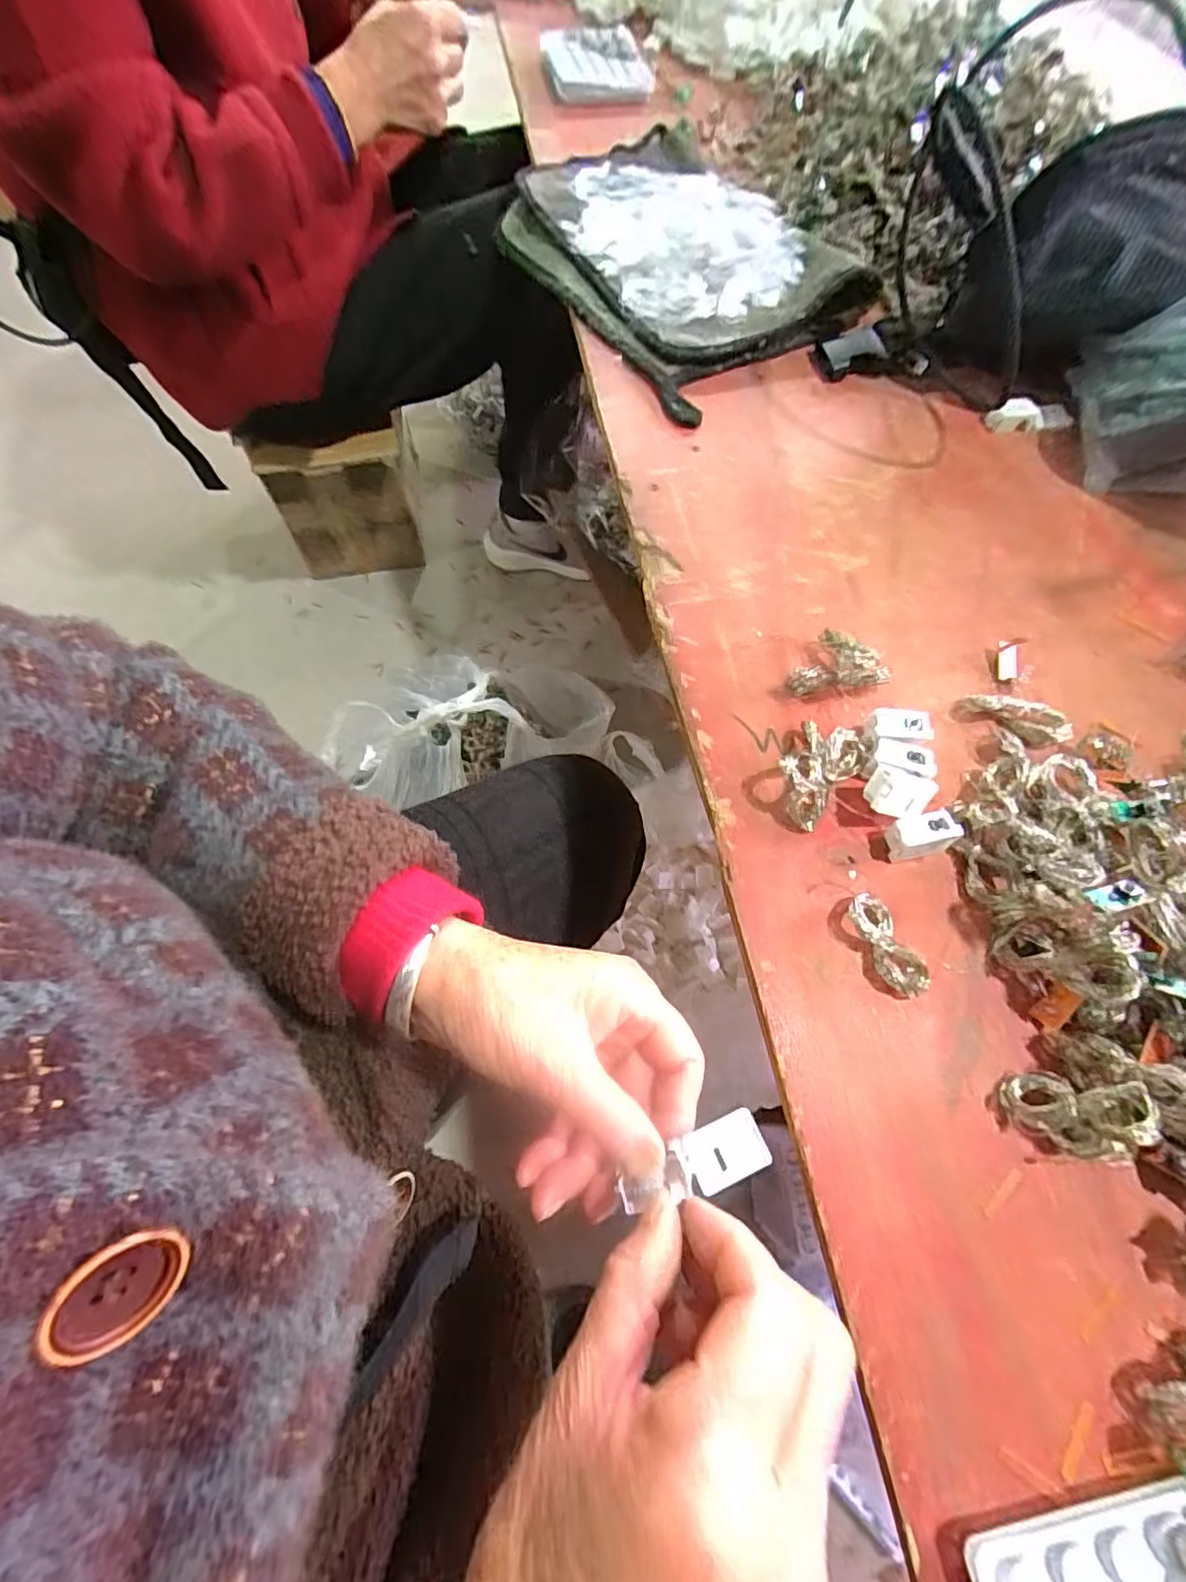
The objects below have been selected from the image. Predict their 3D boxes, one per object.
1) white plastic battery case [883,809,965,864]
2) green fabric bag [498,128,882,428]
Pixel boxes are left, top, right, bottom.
[{"bbox_3d":[0.145,0.020,0.270,0.030,0.020,0.015,-11,66,-6],"label":"white plastic battery case"},{"bbox_3d":[0.064,-0.428,0.476,0.196,0.024,0.332,-25,68,-12],"label":"green fabric bag"}]

